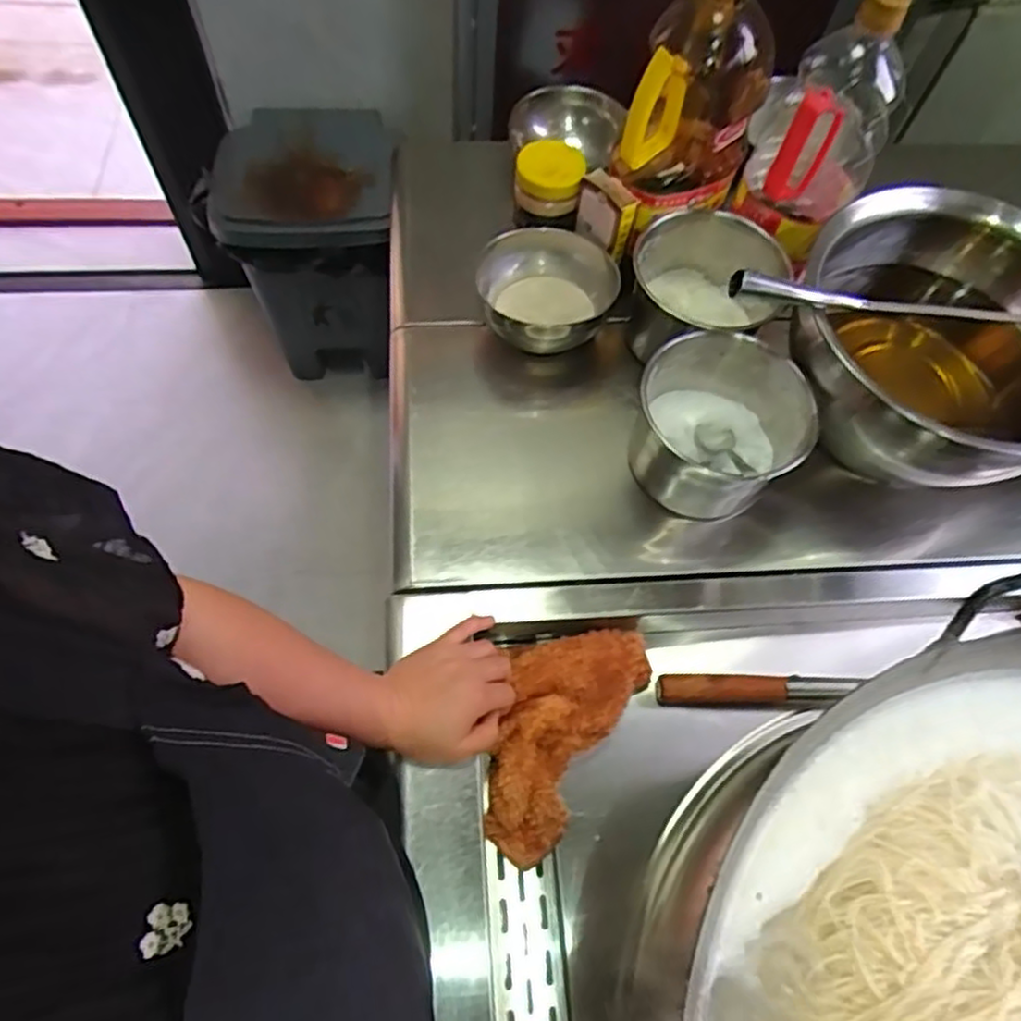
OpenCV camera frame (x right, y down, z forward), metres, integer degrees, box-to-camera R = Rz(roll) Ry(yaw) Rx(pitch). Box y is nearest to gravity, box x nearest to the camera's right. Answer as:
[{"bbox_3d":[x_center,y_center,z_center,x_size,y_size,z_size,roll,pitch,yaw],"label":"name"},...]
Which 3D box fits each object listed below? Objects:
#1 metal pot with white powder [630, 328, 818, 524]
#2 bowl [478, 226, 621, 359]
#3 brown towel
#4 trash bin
[{"bbox_3d":[0.191,-0.076,0.637,0.136,0.119,0.137,2,64,-3],"label":"metal pot with white powder"},{"bbox_3d":[0.038,-0.220,0.722,0.134,0.080,0.137,2,64,-3],"label":"bowl"},{"bbox_3d":[0.034,0.185,0.585,0.101,0.049,0.204,27,74,10],"label":"brown towel"},{"bbox_3d":[-0.381,-0.489,1.371,0.324,0.508,0.275,-2,64,-5],"label":"trash bin"}]

